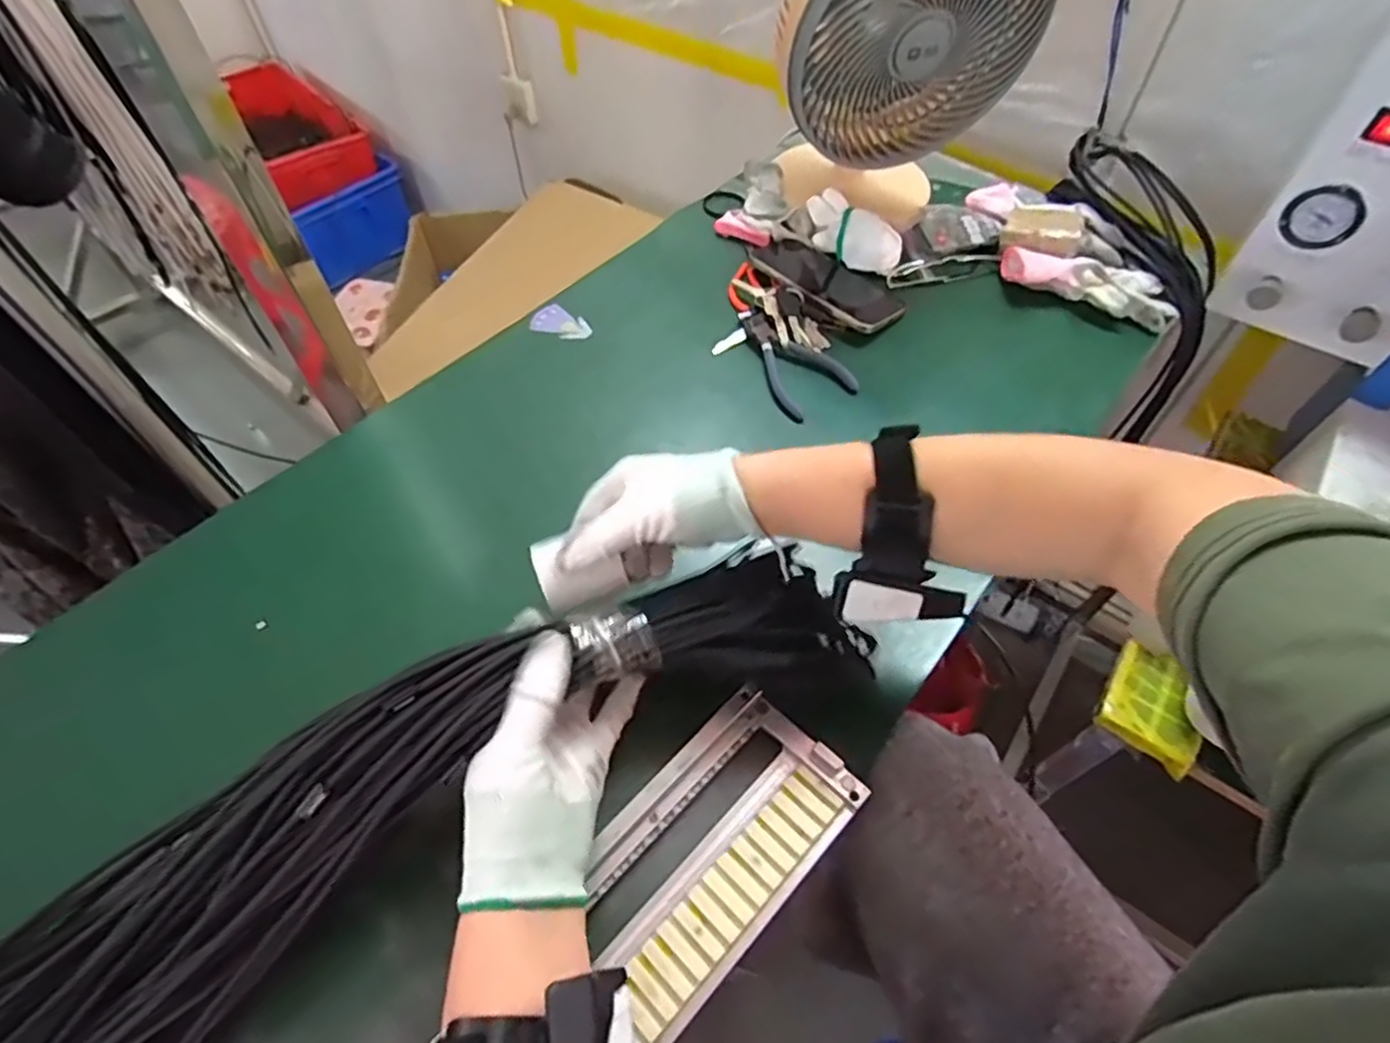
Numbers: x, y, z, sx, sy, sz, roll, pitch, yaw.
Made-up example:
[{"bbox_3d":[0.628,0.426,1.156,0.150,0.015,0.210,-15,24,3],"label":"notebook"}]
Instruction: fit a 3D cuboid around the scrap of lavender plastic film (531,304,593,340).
[{"bbox_3d":[-0.133,-0.195,0.689,0.054,0.013,0.039,24,58,17],"label":"scrap of lavender plastic film"}]

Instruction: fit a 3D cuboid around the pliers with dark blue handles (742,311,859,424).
[{"bbox_3d":[0.087,-0.155,0.657,0.076,0.020,0.128,-29,59,-19],"label":"pliers with dark blue handles"}]

